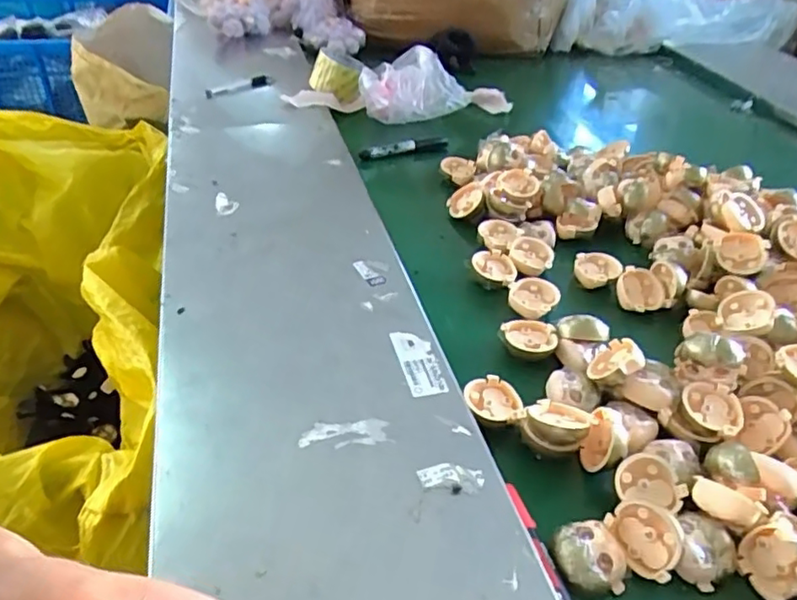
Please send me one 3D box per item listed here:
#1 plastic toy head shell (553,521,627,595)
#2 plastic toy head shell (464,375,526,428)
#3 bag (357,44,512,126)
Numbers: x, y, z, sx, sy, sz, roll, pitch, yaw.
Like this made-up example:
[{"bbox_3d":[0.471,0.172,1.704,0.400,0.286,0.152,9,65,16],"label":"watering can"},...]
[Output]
[{"bbox_3d":[0.129,0.176,0.416,0.044,0.022,0.041,1,38,-4],"label":"plastic toy head shell"},{"bbox_3d":[0.080,0.082,0.512,0.049,0.014,0.049,2,38,-2],"label":"plastic toy head shell"},{"bbox_3d":[0.067,-0.353,1.006,0.258,0.090,0.121,0,38,-4],"label":"bag"}]

